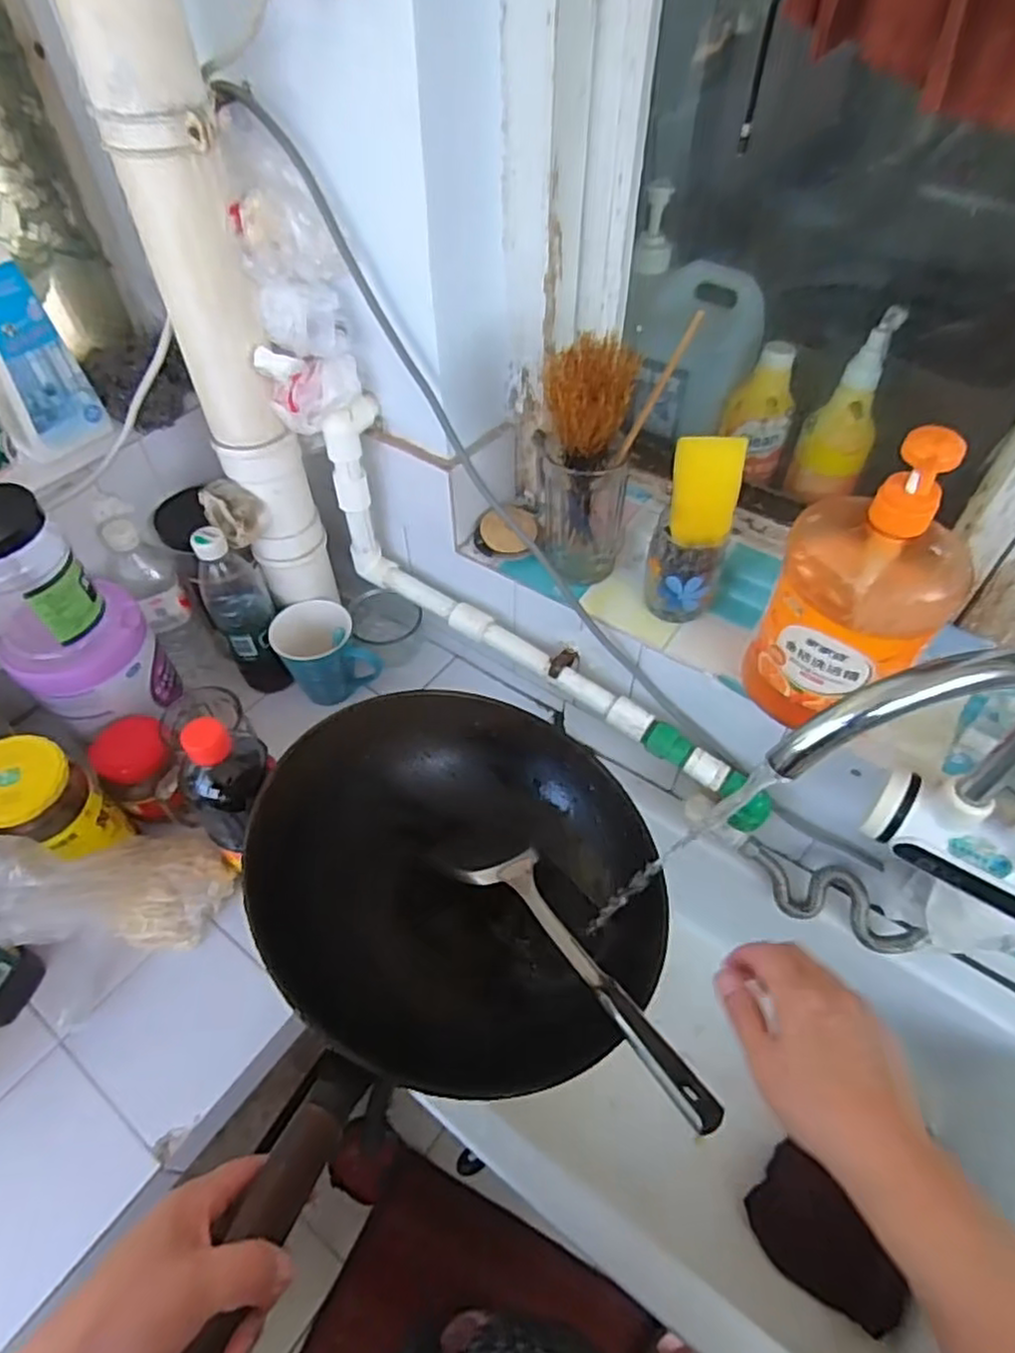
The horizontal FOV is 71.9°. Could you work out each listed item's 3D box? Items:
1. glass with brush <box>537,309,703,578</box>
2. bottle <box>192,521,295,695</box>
[{"bbox_3d":[0.085,-0.177,0.617,0.106,0.239,0.096,10,52,9],"label":"glass with brush"},{"bbox_3d":[-0.293,-0.067,0.781,0.065,0.214,0.057,-22,54,-16],"label":"bottle"}]

